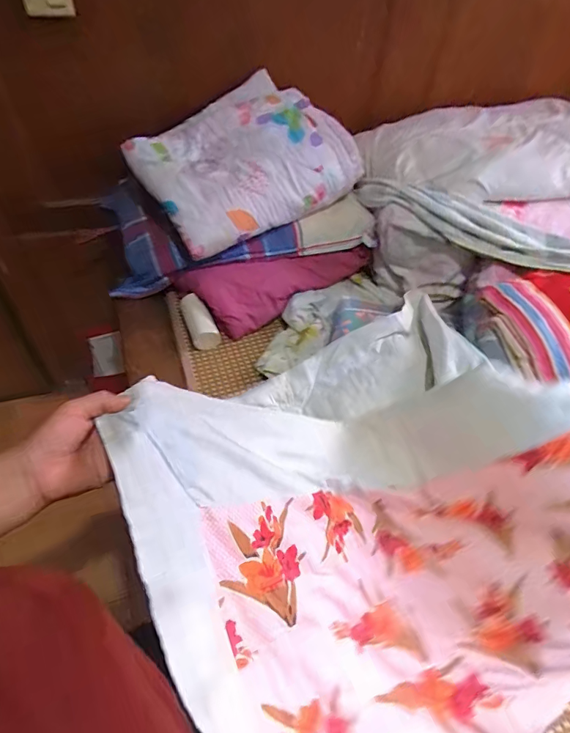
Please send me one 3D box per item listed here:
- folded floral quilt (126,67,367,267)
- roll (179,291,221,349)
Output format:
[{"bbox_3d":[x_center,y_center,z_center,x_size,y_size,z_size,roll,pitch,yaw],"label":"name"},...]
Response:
[{"bbox_3d":[-0.094,-0.472,0.993,0.449,0.193,0.328,-28,57,-25],"label":"folded floral quilt"},{"bbox_3d":[-0.189,-0.099,0.941,0.061,0.050,0.131,-16,53,-17],"label":"roll"}]

